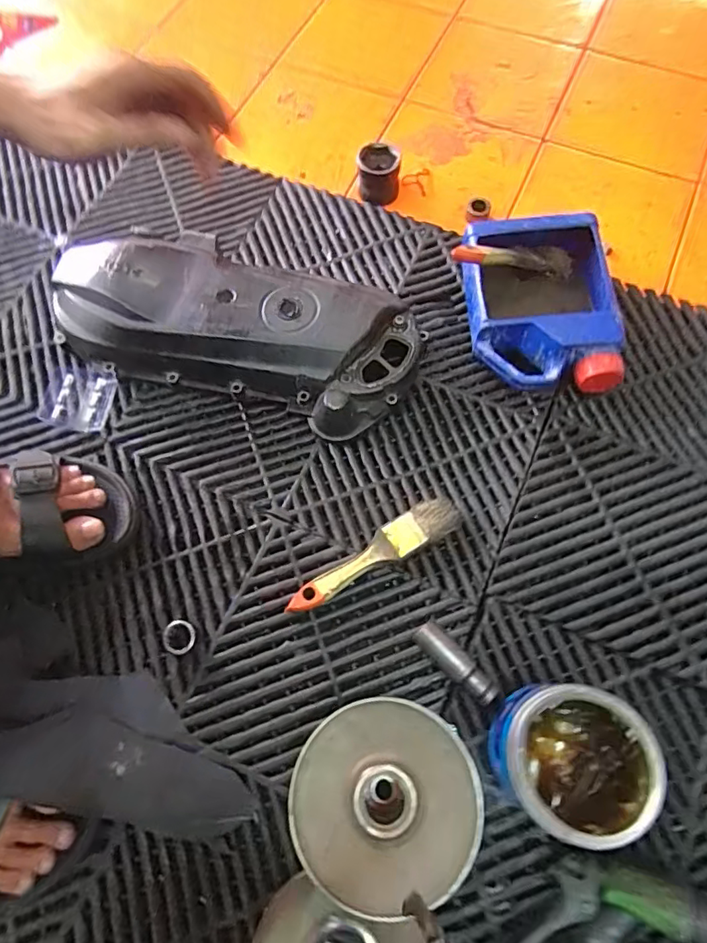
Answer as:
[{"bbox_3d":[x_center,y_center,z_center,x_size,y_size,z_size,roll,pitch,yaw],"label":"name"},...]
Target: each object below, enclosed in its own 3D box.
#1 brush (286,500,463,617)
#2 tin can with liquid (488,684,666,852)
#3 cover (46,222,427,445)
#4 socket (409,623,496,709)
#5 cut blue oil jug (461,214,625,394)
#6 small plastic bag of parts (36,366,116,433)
[{"bbox_3d":[0.017,0.077,0.495,0.176,0.022,0.036,-27,70,-9],"label":"brush"},{"bbox_3d":[0.163,0.218,0.403,0.106,0.081,0.098,-1,69,1],"label":"tin can with liquid"},{"bbox_3d":[-0.121,-0.155,0.554,0.373,0.085,0.159,16,70,8],"label":"cover"},{"bbox_3d":[0.087,0.166,0.461,0.081,0.025,0.024,41,75,15],"label":"socket"},{"bbox_3d":[0.194,-0.170,0.559,0.158,0.075,0.185,1,69,2],"label":"cut blue oil jug"},{"bbox_3d":[-0.294,-0.077,0.563,0.072,0.016,0.067,12,69,6],"label":"small plastic bag of parts"}]

